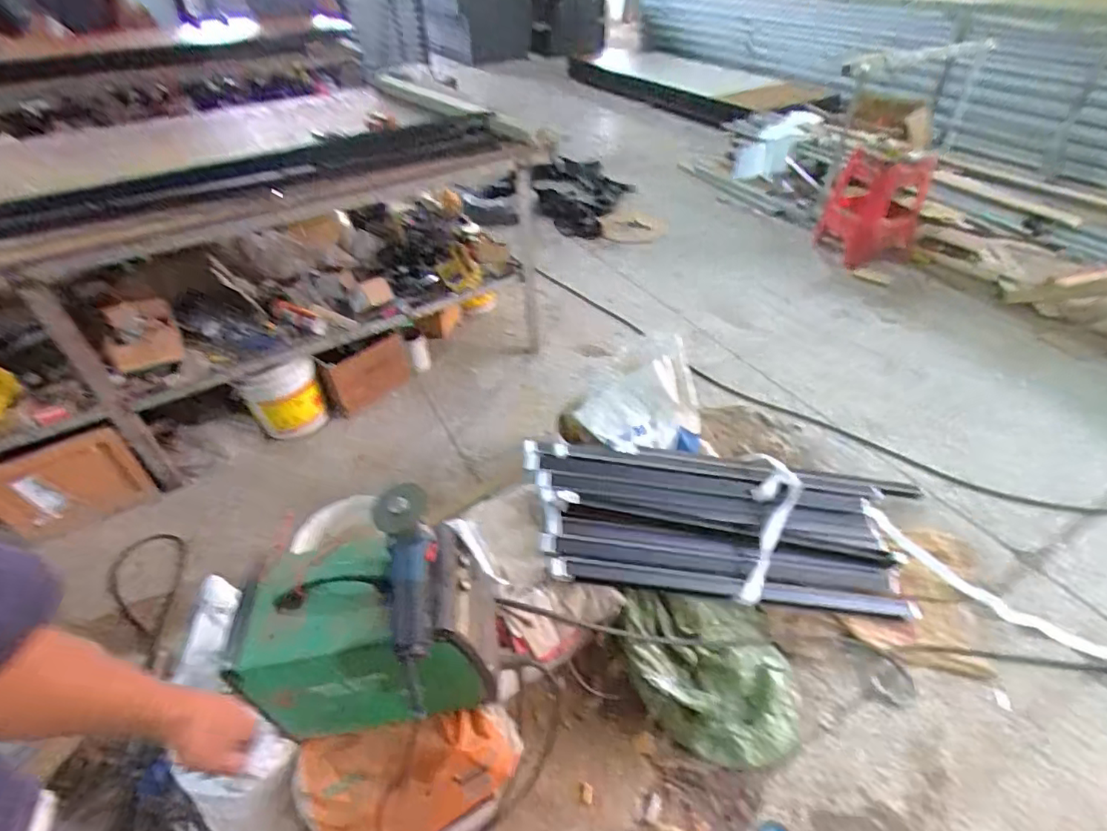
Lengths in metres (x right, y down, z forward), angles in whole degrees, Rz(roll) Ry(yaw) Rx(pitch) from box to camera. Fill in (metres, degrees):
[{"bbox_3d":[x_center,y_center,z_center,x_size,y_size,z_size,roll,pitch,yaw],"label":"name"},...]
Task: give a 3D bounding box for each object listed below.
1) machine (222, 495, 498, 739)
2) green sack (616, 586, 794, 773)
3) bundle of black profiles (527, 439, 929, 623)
[{"bbox_3d":[-0.313,0.370,0.985,0.397,0.308,0.240,-5,42,-3],"label":"machine"},{"bbox_3d":[0.359,0.587,1.269,0.400,0.235,0.304,-6,42,-2],"label":"green sack"},{"bbox_3d":[0.521,0.284,1.474,1.178,0.136,0.404,8,39,-16],"label":"bundle of black profiles"}]

